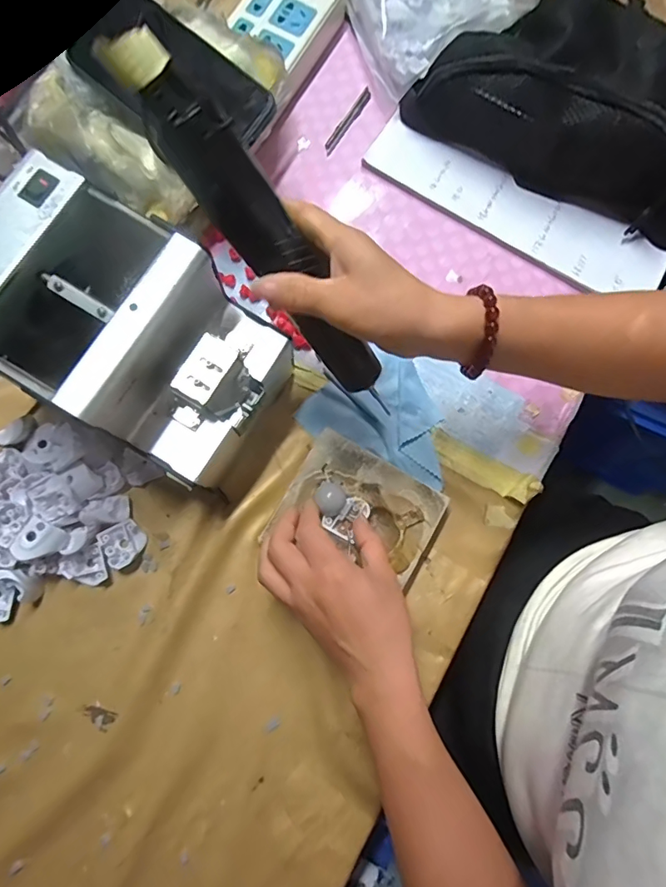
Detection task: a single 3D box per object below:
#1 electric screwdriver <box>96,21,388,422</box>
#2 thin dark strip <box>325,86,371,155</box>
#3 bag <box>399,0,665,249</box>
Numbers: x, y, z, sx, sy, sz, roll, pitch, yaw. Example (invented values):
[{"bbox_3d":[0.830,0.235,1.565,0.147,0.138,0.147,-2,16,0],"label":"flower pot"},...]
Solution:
[{"bbox_3d":[-0.031,-0.114,0.301,0.036,0.030,0.248,-47,128,-8],"label":"electric screwdriver"},{"bbox_3d":[0.015,-0.306,0.465,0.010,0.004,0.080,32,81,3],"label":"thin dark strip"},{"bbox_3d":[0.216,-0.301,0.425,0.264,0.078,0.130,30,81,3],"label":"bag"}]

